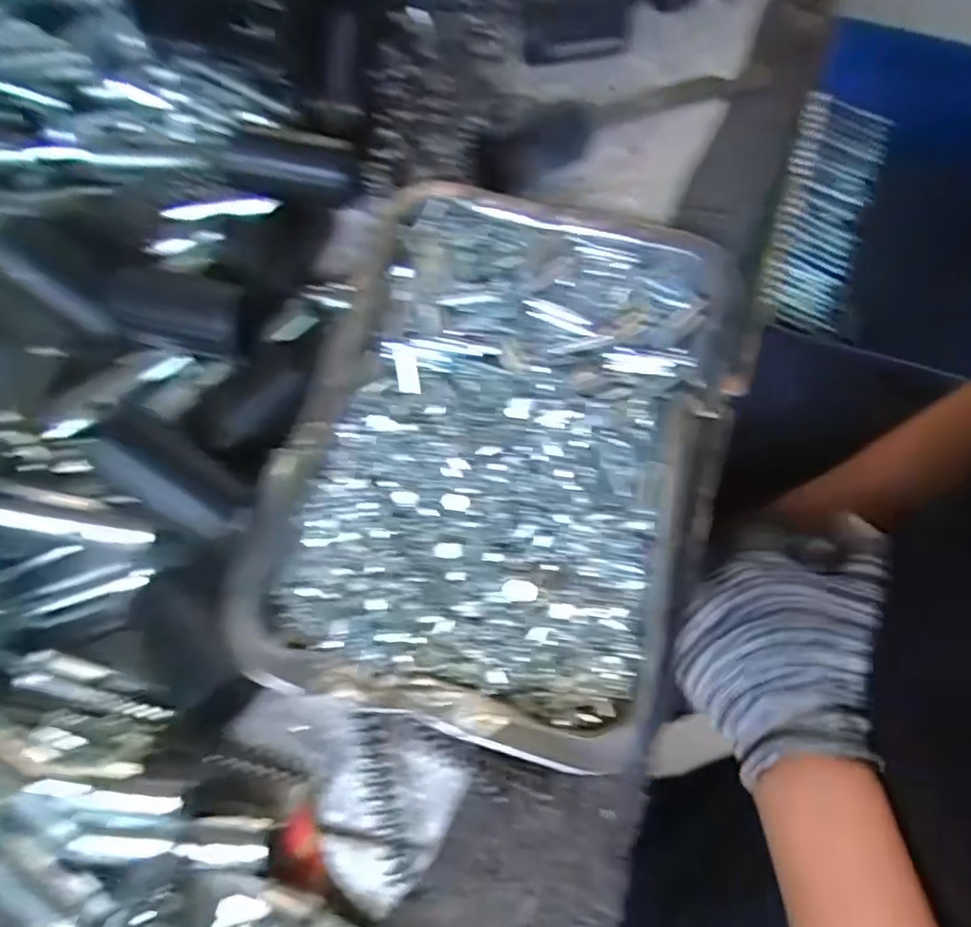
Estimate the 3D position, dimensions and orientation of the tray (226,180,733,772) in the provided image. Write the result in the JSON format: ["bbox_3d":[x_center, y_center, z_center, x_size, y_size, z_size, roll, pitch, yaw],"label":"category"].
[{"bbox_3d":[0.008,-0.015,0.297,0.186,0.034,0.251,14,72,3],"label":"tray"}]

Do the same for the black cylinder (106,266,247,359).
[{"bbox_3d":[-0.144,-0.069,0.304,0.074,0.027,0.035,17,73,4],"label":"black cylinder"}]

